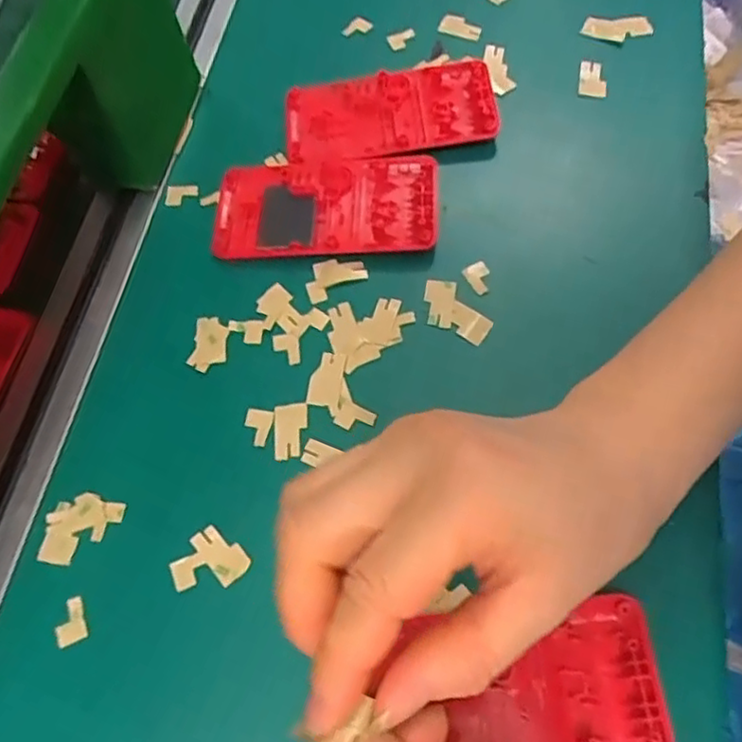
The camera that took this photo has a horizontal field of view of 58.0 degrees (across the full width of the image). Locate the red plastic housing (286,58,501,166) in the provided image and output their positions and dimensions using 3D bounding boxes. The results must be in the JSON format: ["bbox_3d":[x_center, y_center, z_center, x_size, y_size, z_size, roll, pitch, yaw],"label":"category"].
[{"bbox_3d":[0.010,-0.155,0.394,0.119,0.014,0.064,-10,64,2],"label":"red plastic housing"}]

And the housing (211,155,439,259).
[{"bbox_3d":[-0.025,-0.092,0.368,0.121,0.015,0.062,-1,64,6],"label":"housing"}]

